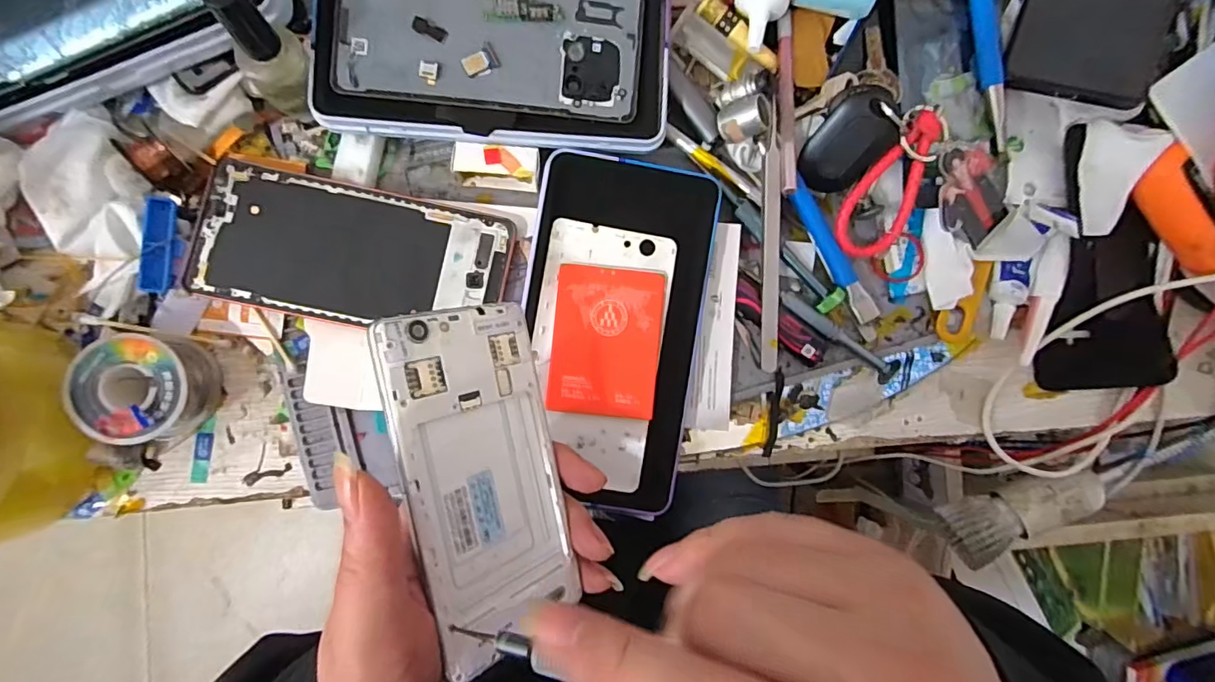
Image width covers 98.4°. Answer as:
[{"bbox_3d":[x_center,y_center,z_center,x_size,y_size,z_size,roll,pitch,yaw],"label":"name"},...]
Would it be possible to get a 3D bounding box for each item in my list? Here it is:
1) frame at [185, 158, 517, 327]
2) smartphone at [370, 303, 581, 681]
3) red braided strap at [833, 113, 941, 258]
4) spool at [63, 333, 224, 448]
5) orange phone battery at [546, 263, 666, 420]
[{"bbox_3d":[-0.136,-0.047,0.286,0.160,0.010,0.073,11,85,-5],"label":"frame"},{"bbox_3d":[-0.049,0.055,0.219,0.071,0.004,0.137,-15,95,-46],"label":"smartphone"},{"bbox_3d":[0.162,-0.091,0.305,0.037,0.009,0.086,18,101,-8],"label":"red braided strap"},{"bbox_3d":[-0.236,0.025,0.269,0.048,0.034,0.056,-4,87,-6],"label":"spool"},{"bbox_3d":[-0.001,0.001,0.288,0.058,0.010,0.079,6,86,-5],"label":"orange phone battery"}]

